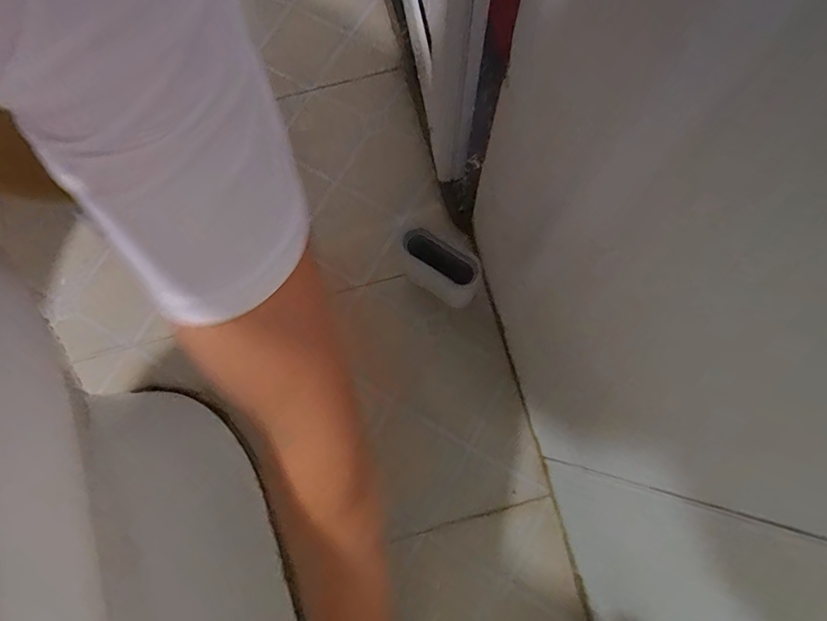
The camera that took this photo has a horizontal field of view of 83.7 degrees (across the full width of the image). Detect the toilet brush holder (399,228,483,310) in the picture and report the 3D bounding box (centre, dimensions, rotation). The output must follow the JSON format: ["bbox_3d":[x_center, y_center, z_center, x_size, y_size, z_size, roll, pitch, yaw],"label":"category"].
[{"bbox_3d":[0.026,-0.051,0.537,0.106,0.098,0.039,35,79,9],"label":"toilet brush holder"}]

